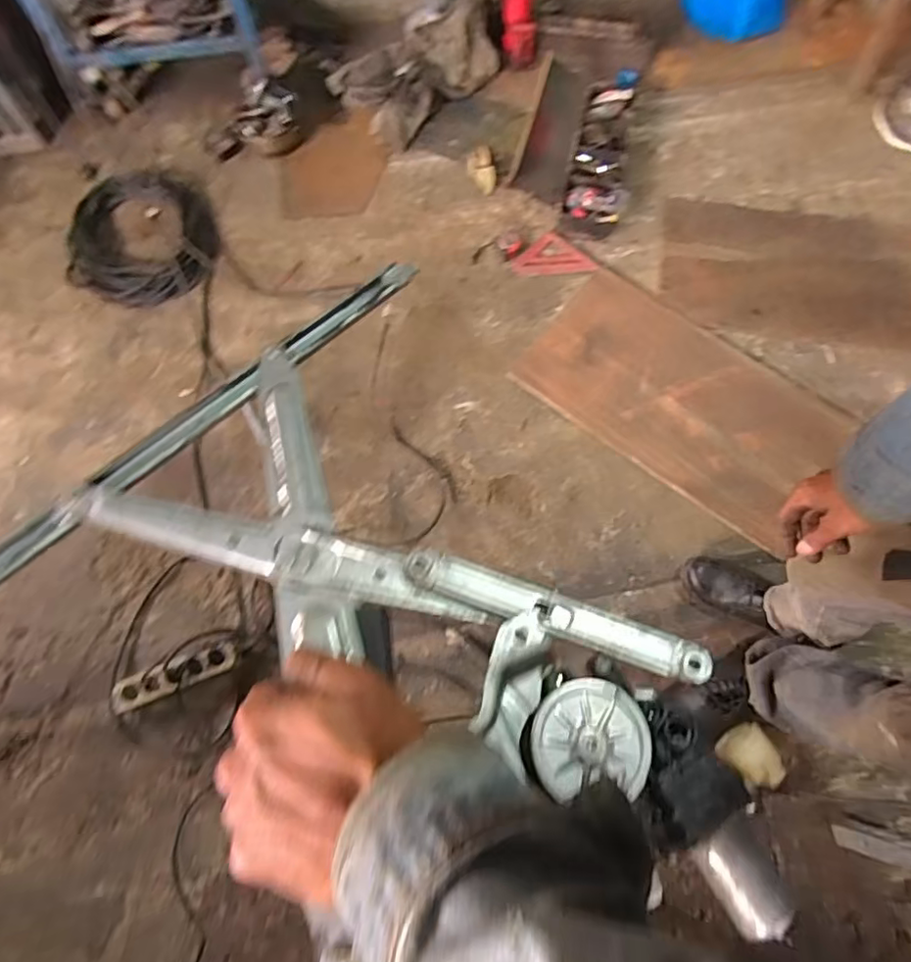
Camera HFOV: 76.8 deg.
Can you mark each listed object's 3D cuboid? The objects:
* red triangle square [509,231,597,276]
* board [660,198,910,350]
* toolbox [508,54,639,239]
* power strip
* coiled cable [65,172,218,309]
[{"bbox_3d":[0.256,-0.597,1.505,0.205,0.010,0.118,0,80,3],"label":"red triangle square"},{"bbox_3d":[0.872,-0.547,1.467,0.658,0.019,0.411,10,70,6],"label":"board"},{"bbox_3d":[0.340,-0.947,1.566,0.296,0.134,0.611,12,70,7],"label":"toolbox"},{"bbox_3d":[-0.560,0.388,1.133,0.256,0.050,0.064,-20,69,-6],"label":"power strip"},{"bbox_3d":[-0.820,-0.652,1.536,0.378,0.094,0.416,34,75,13],"label":"coiled cable"}]

